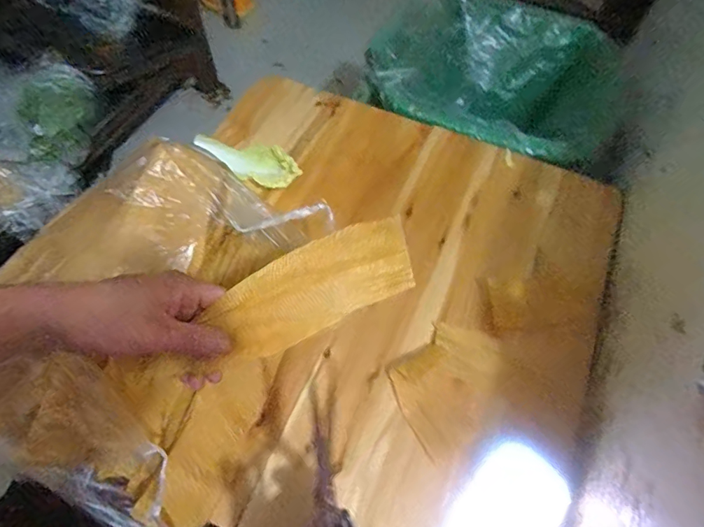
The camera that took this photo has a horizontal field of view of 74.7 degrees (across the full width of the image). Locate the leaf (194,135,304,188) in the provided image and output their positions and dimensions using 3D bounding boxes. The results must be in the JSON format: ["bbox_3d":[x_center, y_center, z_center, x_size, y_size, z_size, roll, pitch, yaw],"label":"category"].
[{"bbox_3d":[-0.171,-0.166,0.758,0.176,0.034,0.068,20,63,8],"label":"leaf"}]

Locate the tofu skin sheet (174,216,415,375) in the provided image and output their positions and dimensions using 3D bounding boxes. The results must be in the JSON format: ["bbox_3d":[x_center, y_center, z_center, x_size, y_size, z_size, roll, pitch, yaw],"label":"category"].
[{"bbox_3d":[-0.037,0.023,0.388,0.180,0.009,0.071,-27,86,4],"label":"tofu skin sheet"}]

